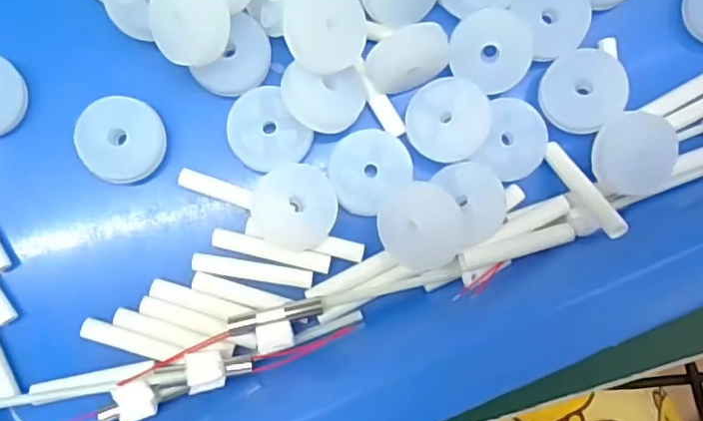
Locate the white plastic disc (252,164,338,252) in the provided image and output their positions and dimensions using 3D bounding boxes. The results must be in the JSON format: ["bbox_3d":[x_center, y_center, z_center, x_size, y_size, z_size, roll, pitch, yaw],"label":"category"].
[{"bbox_3d":[-0.014,-0.001,0.148,0.020,0.005,0.021,0,87,-4],"label":"white plastic disc"}]

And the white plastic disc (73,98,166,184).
[{"bbox_3d":[-0.057,-0.017,0.149,0.020,0.005,0.021,0,87,-4],"label":"white plastic disc"}]

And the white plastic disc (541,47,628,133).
[{"bbox_3d":[0.059,-0.030,0.153,0.020,0.006,0.020,0,87,-4],"label":"white plastic disc"}]

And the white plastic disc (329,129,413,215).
[{"bbox_3d":[0.004,-0.011,0.150,0.020,0.004,0.018,-44,91,-5],"label":"white plastic disc"}]

